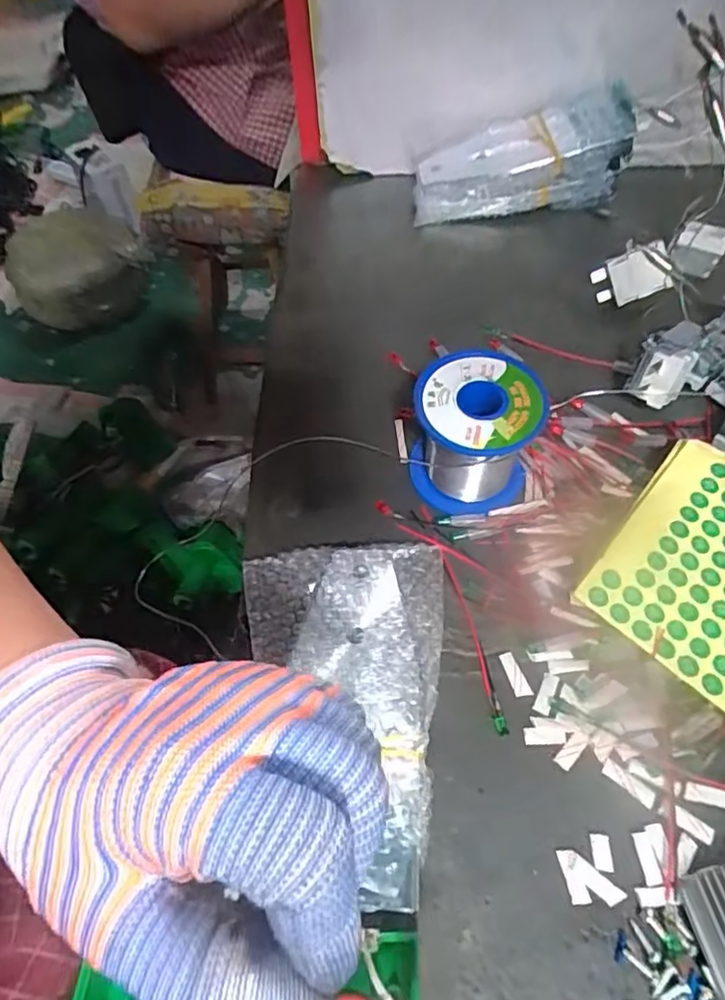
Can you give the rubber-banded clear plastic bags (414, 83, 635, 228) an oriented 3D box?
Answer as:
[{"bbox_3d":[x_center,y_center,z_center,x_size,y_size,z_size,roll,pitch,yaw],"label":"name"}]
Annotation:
[{"bbox_3d":[0.121,-0.265,0.460,0.164,0.063,0.065,-8,59,-2],"label":"rubber-banded clear plastic bags"}]

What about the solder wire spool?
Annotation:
[{"bbox_3d":[0.061,-0.035,0.315,0.063,0.059,0.065,-1,59,2],"label":"solder wire spool"}]

